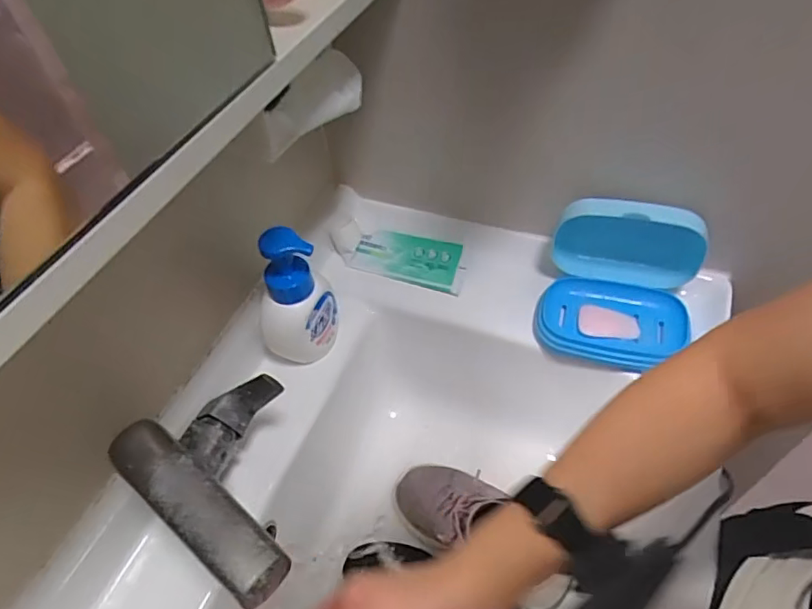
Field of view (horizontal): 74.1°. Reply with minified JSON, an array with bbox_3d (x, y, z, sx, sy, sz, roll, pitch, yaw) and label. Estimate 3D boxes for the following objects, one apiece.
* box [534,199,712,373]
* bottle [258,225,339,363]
[{"bbox_3d":[0.216,-0.024,0.534,0.149,0.108,0.134,12,53,15],"label":"box"},{"bbox_3d":[-0.110,-0.009,0.544,0.054,0.148,0.084,19,55,20],"label":"bottle"}]

